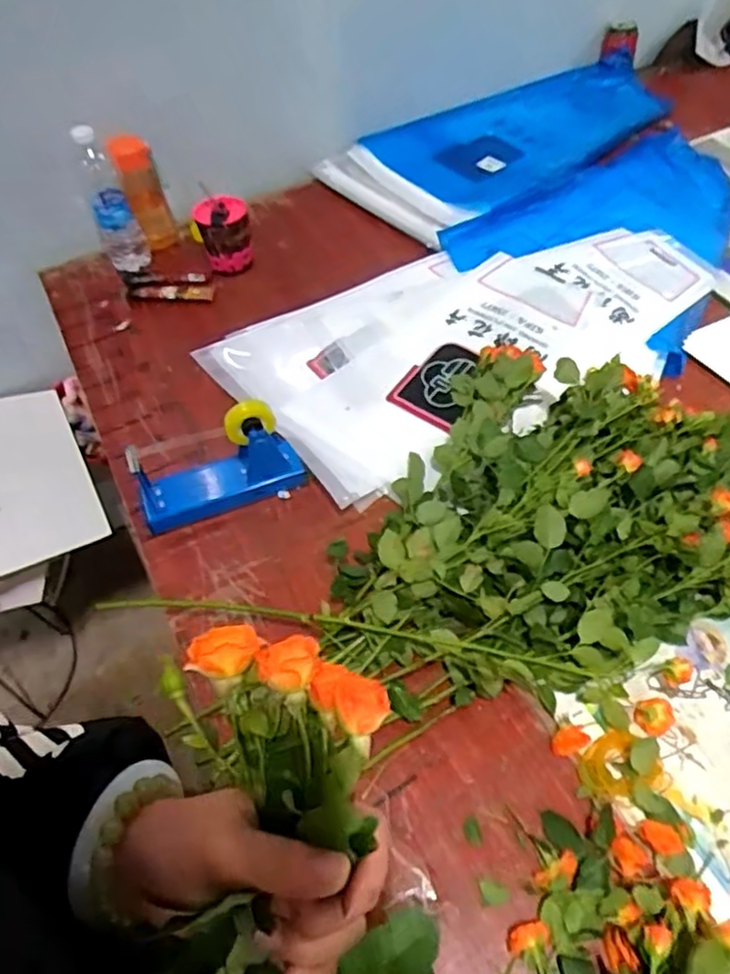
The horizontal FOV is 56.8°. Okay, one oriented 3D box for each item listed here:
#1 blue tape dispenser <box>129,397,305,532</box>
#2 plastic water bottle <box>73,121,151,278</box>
[{"bbox_3d":[-0.181,-0.029,0.813,0.203,0.128,0.063,-14,54,-6],"label":"blue tape dispenser"},{"bbox_3d":[-0.413,-0.459,1.093,0.066,0.230,0.060,-23,56,-12],"label":"plastic water bottle"}]

